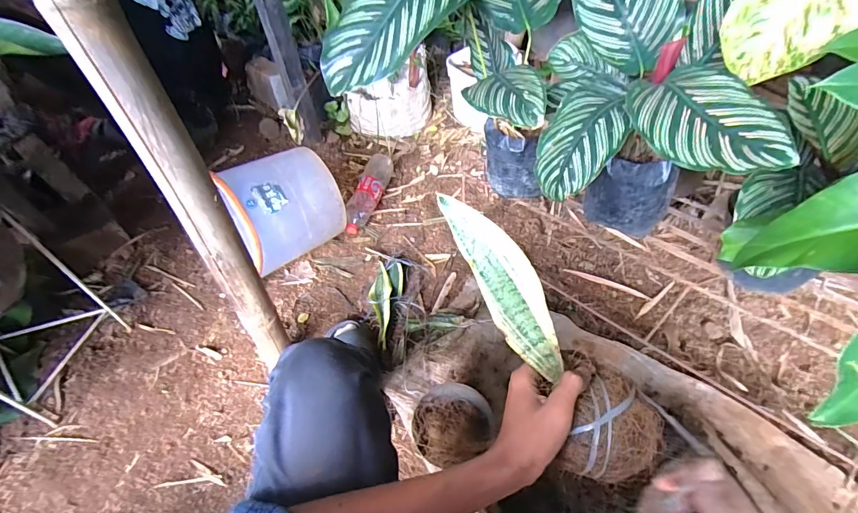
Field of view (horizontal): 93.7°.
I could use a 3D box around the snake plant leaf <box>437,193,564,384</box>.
[{"bbox_3d":[0.074,0.028,0.387,0.200,0.060,0.019,61,35,-2],"label":"snake plant leaf"}]

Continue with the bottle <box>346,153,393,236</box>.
[{"bbox_3d":[-0.191,-0.207,1.278,0.083,0.079,0.327,9,52,8],"label":"bottle"}]

